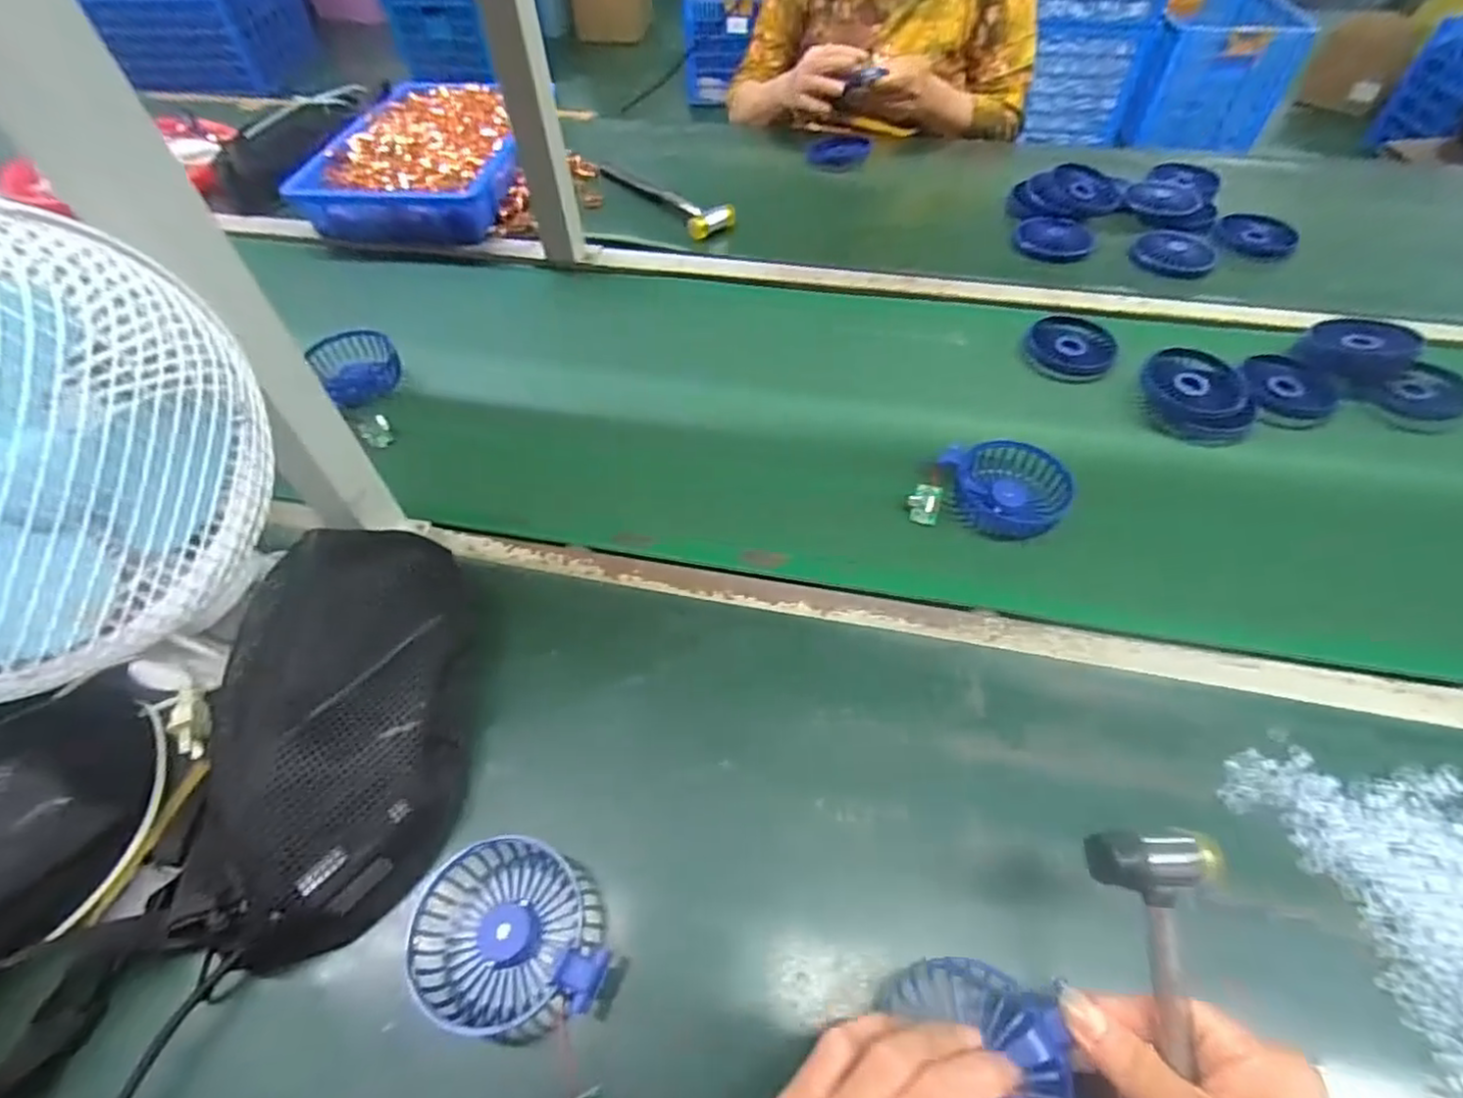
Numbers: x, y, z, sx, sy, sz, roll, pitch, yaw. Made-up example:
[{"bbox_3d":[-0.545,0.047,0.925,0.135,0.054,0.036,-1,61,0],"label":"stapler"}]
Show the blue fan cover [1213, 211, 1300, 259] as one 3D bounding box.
[{"bbox_3d":[0.617,-0.370,0.773,0.084,0.023,0.068,32,60,25],"label":"blue fan cover"}]

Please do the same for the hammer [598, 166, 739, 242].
[{"bbox_3d":[-0.090,-0.460,0.851,0.058,0.028,0.239,-34,58,-21],"label":"hammer"}]

